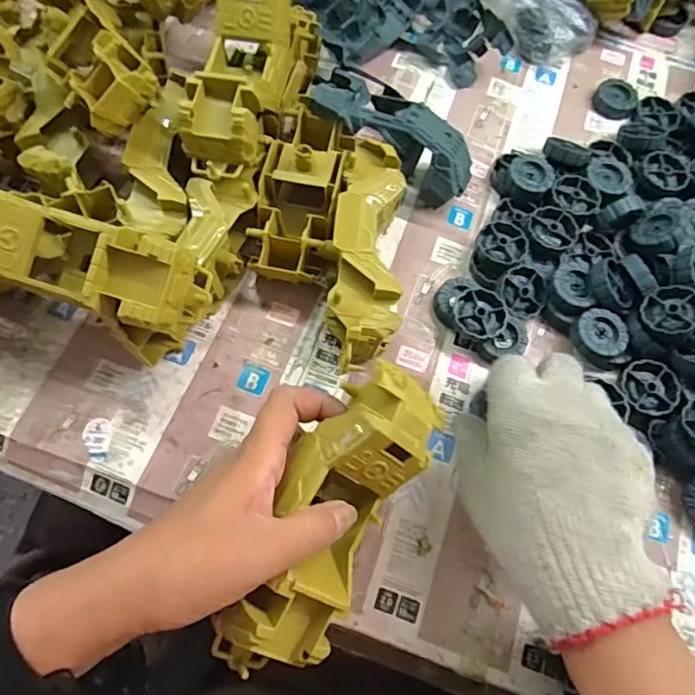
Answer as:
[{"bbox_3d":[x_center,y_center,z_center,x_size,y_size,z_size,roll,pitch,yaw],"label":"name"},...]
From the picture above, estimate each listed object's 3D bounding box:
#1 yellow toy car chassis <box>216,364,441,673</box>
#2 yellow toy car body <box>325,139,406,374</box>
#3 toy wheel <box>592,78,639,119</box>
[{"bbox_3d":[-0.006,0.091,0.288,0.066,0.055,0.172,27,81,9],"label":"yellow toy car chassis"},{"bbox_3d":[0.013,-0.066,0.392,0.047,0.062,0.172,4,68,-1],"label":"yellow toy car body"},{"bbox_3d":[0.245,-0.227,0.492,0.038,0.016,0.039,1,67,-2],"label":"toy wheel"}]

